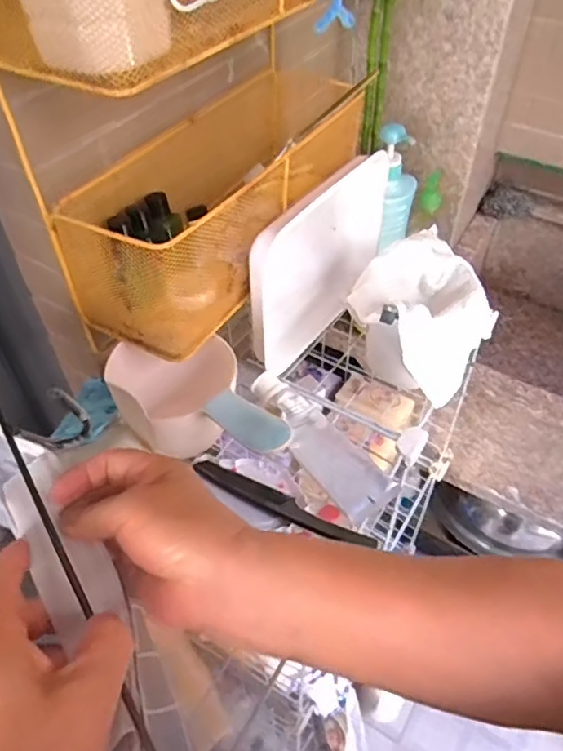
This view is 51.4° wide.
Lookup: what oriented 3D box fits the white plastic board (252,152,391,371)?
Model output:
[{"bbox_3d":[0.042,-0.120,0.618,0.036,0.182,0.231,25,53,20],"label":"white plastic board"}]

